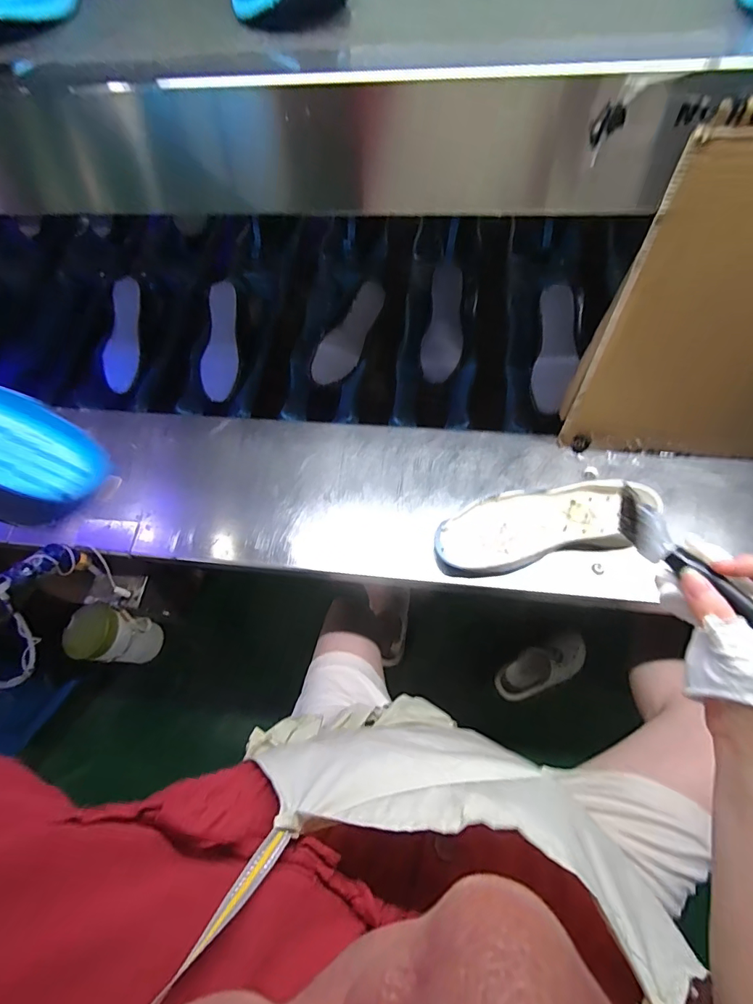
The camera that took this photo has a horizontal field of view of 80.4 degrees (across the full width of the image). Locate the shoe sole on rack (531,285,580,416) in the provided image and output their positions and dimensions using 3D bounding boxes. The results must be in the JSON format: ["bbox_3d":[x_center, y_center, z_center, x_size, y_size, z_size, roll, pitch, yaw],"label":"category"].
[{"bbox_3d":[0.303,-0.259,0.750,0.071,0.016,0.218,7,88,0],"label":"shoe sole on rack"}]

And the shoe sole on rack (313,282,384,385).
[{"bbox_3d":[-0.047,-0.296,0.784,0.068,0.018,0.209,33,80,-25],"label":"shoe sole on rack"}]

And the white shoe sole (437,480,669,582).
[{"bbox_3d":[0.213,0.029,0.571,0.271,0.026,0.097,-12,66,0],"label":"white shoe sole"}]

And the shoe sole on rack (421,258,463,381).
[{"bbox_3d":[0.119,-0.311,0.779,0.066,0.011,0.200,6,95,0],"label":"shoe sole on rack"}]

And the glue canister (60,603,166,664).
[{"bbox_3d":[-0.394,0.206,0.674,0.088,0.109,0.072,13,66,3],"label":"glue canister"}]

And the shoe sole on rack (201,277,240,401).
[{"bbox_3d":[-0.275,-0.285,0.794,0.062,0.009,0.205,5,93,-1],"label":"shoe sole on rack"}]

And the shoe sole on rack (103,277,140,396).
[{"bbox_3d":[-0.462,-0.305,0.813,0.061,0.017,0.213,3,86,-2],"label":"shoe sole on rack"}]

